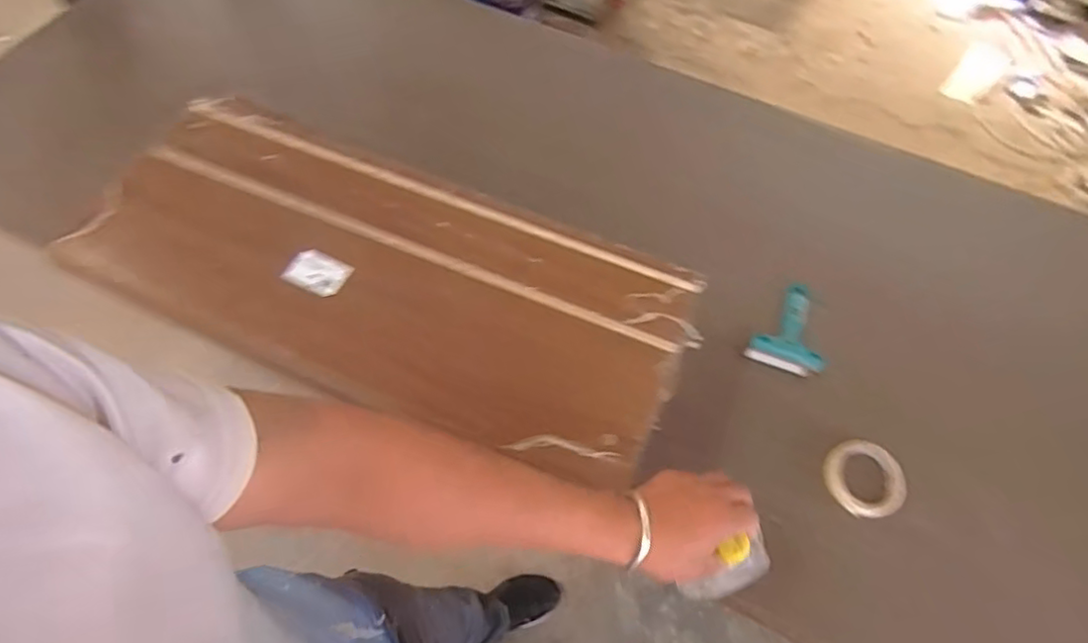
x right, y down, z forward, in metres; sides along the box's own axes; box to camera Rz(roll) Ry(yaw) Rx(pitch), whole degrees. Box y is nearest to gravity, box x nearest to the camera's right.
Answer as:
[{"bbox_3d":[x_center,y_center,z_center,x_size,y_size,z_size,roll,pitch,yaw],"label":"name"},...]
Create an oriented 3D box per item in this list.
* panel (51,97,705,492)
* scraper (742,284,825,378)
[{"bbox_3d":[-0.183,-0.058,0.718,0.687,0.034,0.290,21,64,10],"label":"panel"},{"bbox_3d":[0.370,0.006,0.935,0.111,0.019,0.152,17,63,8],"label":"scraper"}]

